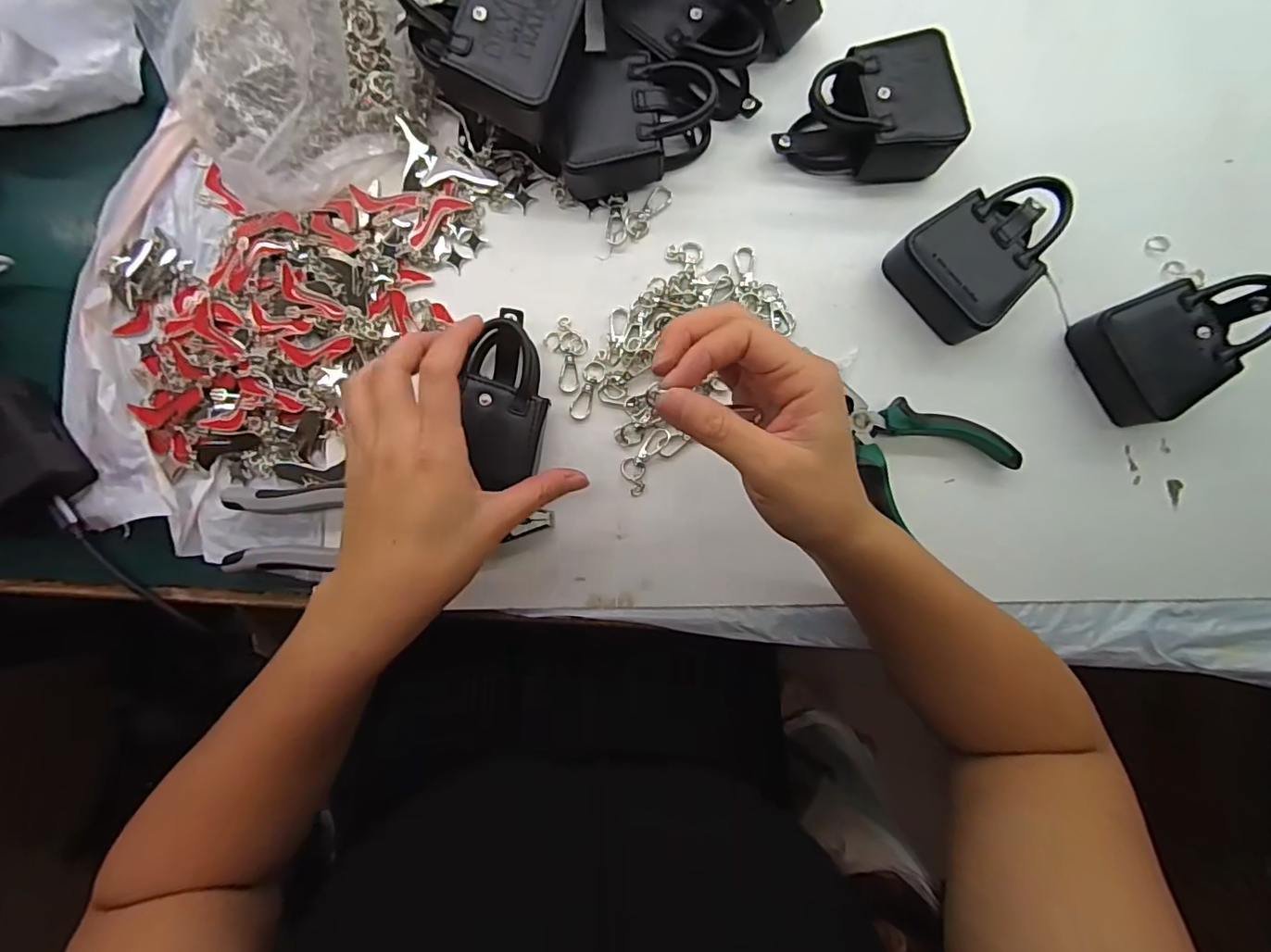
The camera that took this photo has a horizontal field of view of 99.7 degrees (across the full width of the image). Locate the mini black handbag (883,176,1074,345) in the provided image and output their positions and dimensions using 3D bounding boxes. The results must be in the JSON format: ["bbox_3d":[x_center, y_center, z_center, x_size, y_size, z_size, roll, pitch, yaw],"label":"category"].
[{"bbox_3d":[0.222,-0.143,0.345,0.097,0.043,0.073,-39,91,-3],"label":"mini black handbag"}]

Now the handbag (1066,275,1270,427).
[{"bbox_3d":[0.343,-0.085,0.339,0.092,0.047,0.078,-26,91,-3],"label":"handbag"}]

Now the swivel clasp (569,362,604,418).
[{"bbox_3d":[-0.032,-0.057,0.350,0.014,0.004,0.039,22,88,-2],"label":"swivel clasp"}]

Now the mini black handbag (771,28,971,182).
[{"bbox_3d":[0.147,-0.230,0.345,0.107,0.041,0.076,-12,90,-3],"label":"mini black handbag"}]

